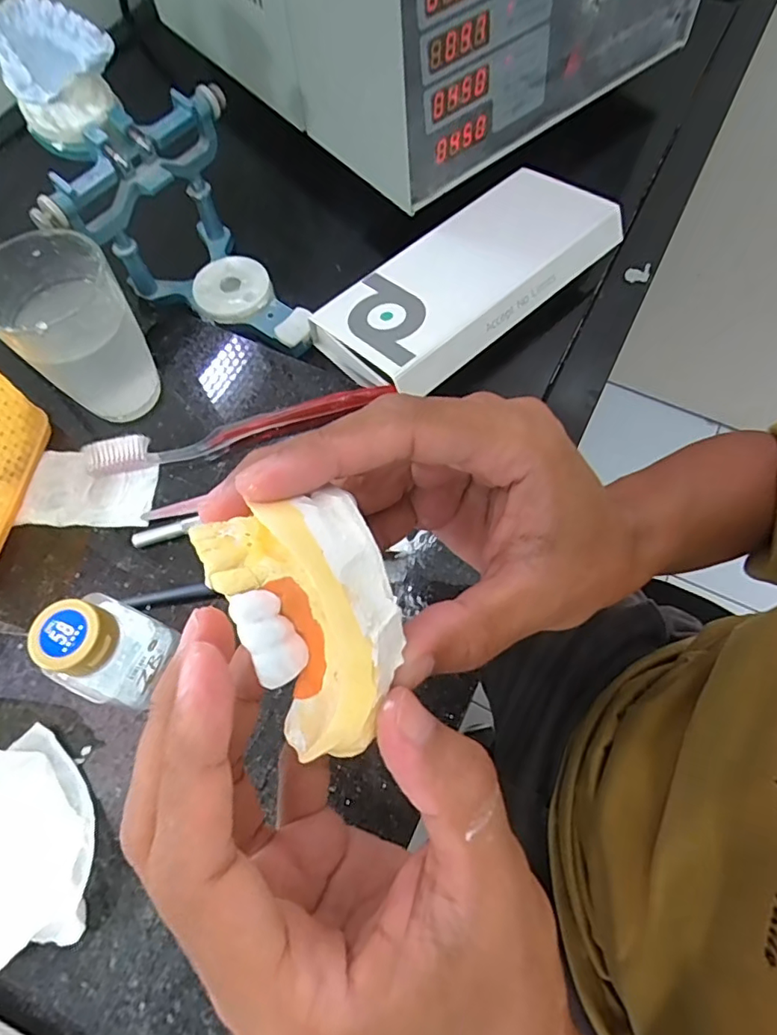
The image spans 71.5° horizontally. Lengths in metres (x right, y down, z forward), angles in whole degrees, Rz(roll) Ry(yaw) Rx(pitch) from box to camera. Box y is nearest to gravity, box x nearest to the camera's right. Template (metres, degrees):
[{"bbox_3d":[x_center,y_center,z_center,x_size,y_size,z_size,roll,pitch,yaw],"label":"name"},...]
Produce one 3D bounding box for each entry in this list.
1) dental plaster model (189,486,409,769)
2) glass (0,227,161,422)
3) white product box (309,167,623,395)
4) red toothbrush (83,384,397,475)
[{"bbox_3d":[-0.017,0.023,0.129,0.036,0.022,0.058,-25,69,-12],"label":"dental plaster model"},{"bbox_3d":[-0.175,-0.102,0.310,0.063,0.092,0.069,-1,66,2],"label":"glass"},{"bbox_3d":[0.058,-0.170,0.372,0.215,0.024,0.098,-38,70,-14],"label":"white product box"},{"bbox_3d":[-0.090,-0.053,0.329,0.182,0.018,0.018,-13,66,-4],"label":"red toothbrush"}]

